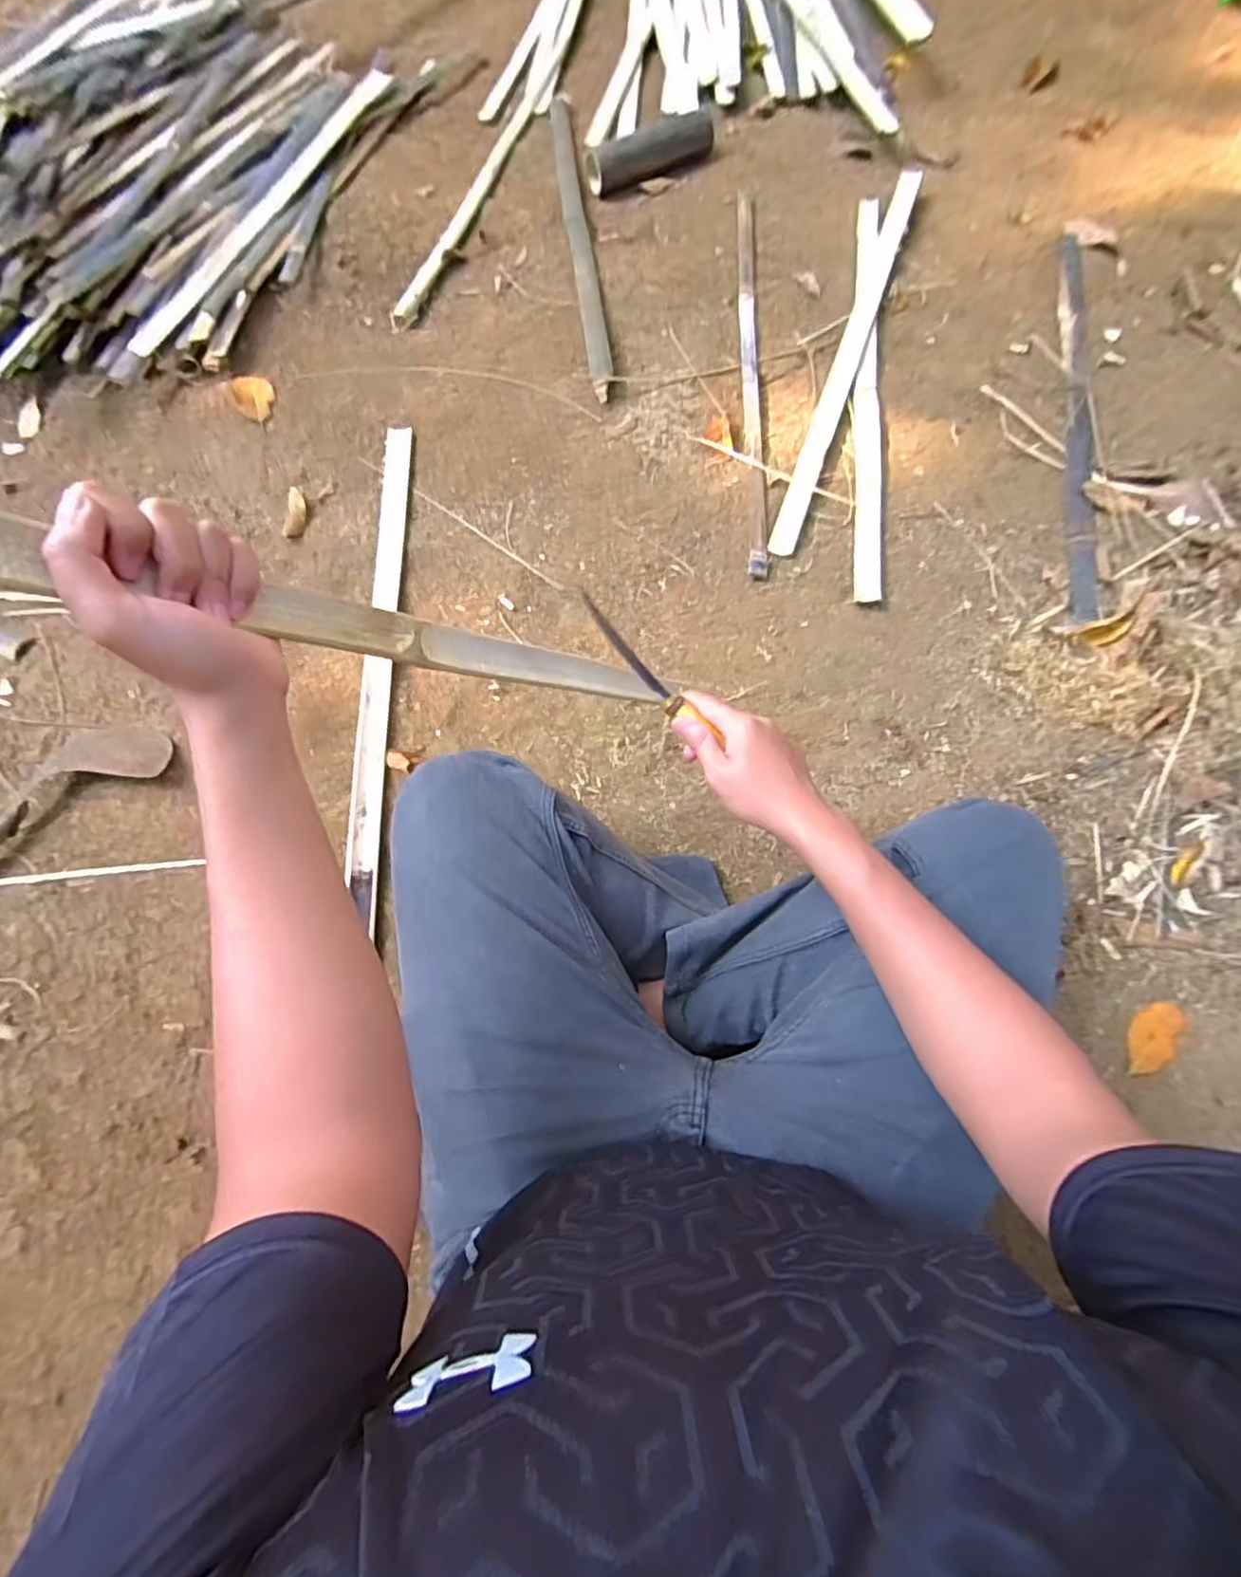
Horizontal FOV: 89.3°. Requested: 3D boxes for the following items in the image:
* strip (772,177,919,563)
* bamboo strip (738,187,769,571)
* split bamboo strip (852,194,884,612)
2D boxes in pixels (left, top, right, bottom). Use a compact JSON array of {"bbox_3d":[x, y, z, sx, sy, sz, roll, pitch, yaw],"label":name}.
[{"bbox_3d":[0.382,-0.729,1.029,0.042,0.022,0.867,19,72,8],"label":"strip"},{"bbox_3d":[0.217,-0.720,1.048,0.031,0.013,0.875,1,74,5],"label":"bamboo strip"},{"bbox_3d":[0.400,-0.673,1.009,0.039,0.020,0.887,7,71,4],"label":"split bamboo strip"}]

